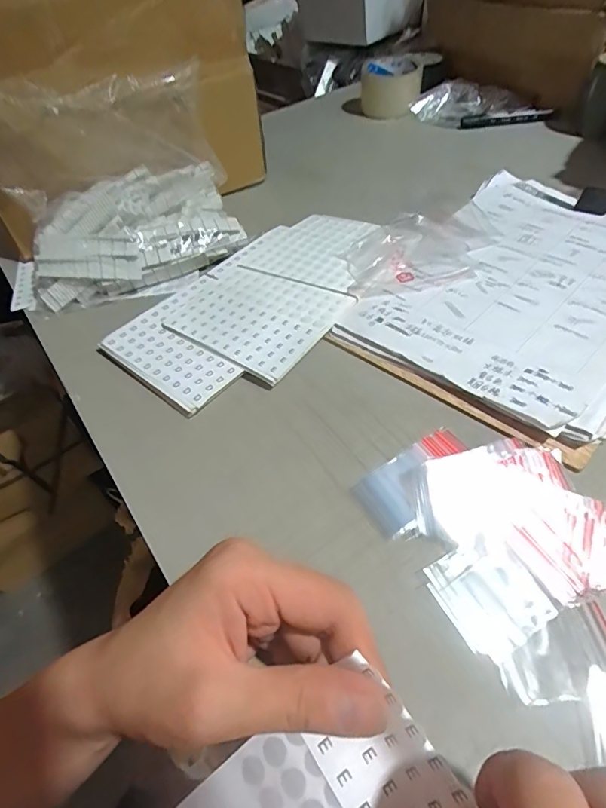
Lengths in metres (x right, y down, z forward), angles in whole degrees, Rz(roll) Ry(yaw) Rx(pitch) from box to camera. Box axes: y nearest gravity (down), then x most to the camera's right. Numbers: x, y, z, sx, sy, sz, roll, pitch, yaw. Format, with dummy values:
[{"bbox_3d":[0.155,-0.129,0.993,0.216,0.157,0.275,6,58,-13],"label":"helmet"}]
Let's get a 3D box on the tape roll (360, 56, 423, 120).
[{"bbox_3d":[0.130,-0.472,0.686,0.087,0.056,0.087,4,51,9],"label":"tape roll"}]

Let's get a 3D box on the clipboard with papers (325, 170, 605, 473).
[{"bbox_3d":[0.193,-0.100,0.385,0.200,0.015,0.300,32,61,28],"label":"clipboard with papers"}]

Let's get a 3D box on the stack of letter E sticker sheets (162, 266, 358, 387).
[{"bbox_3d":[-0.039,-0.076,0.390,0.127,0.007,0.108,28,59,26],"label":"stack of letter E sticker sheets"}]

